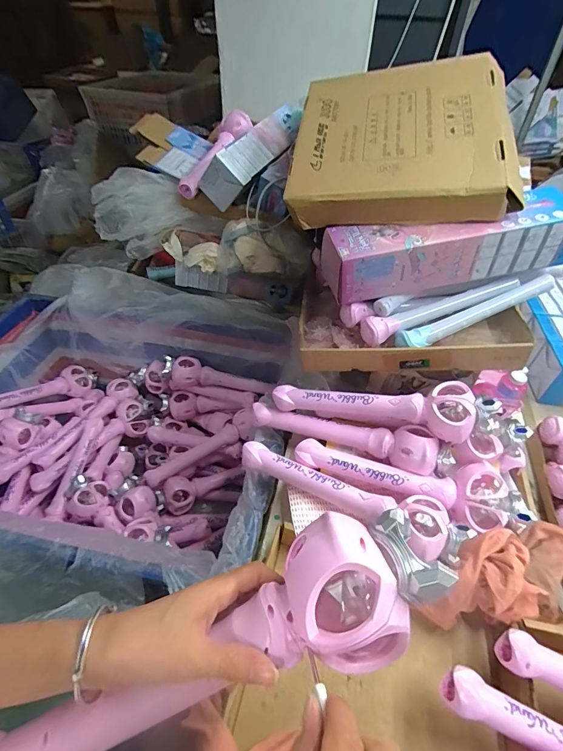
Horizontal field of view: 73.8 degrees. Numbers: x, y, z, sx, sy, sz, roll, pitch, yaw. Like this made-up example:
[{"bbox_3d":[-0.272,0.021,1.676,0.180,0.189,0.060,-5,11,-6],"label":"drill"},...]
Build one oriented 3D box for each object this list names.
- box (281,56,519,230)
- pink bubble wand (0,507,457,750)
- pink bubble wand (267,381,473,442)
[{"bbox_3d":[0.228,-0.470,0.736,0.393,0.058,0.433,2,62,12],"label":"box"},{"bbox_3d":[-0.052,0.199,0.257,0.344,0.065,0.079,-28,50,1],"label":"pink bubble wand"},{"bbox_3d":[0.152,0.060,0.663,0.329,0.076,0.077,3,45,18],"label":"pink bubble wand"}]

